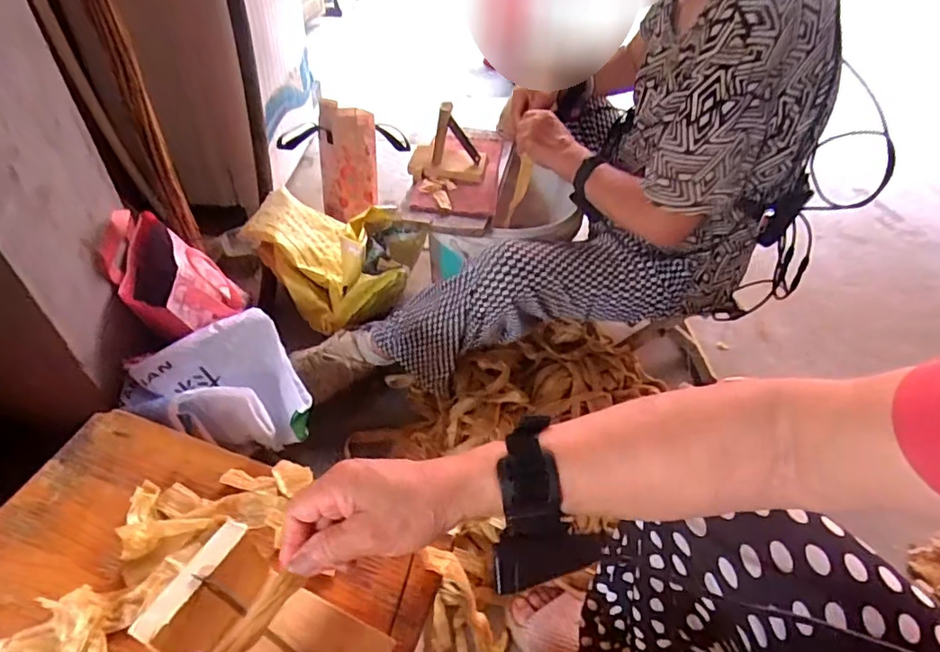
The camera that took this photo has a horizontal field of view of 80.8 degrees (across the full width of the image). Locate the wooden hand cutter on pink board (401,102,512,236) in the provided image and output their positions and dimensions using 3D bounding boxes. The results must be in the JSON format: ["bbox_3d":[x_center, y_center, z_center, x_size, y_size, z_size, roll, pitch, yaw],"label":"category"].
[{"bbox_3d":[-0.020,-0.323,1.010,0.175,0.130,0.344,8,47,8],"label":"wooden hand cutter on pink board"}]

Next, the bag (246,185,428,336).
[{"bbox_3d":[-0.271,-0.147,1.143,0.336,0.163,0.287,-11,48,-10],"label":"bag"}]

